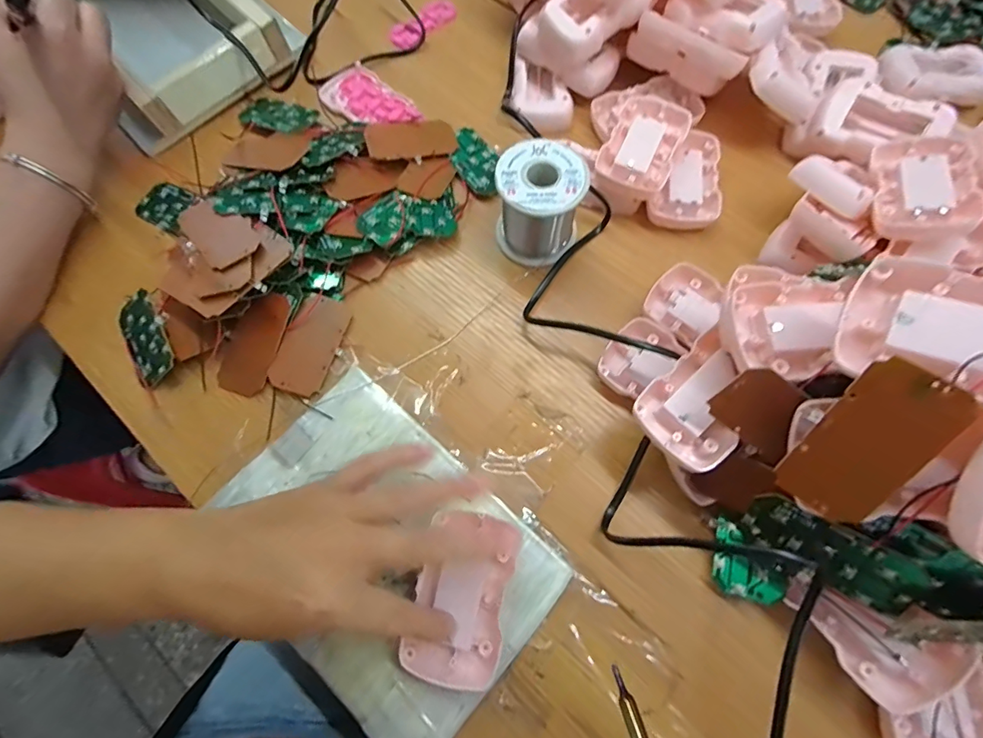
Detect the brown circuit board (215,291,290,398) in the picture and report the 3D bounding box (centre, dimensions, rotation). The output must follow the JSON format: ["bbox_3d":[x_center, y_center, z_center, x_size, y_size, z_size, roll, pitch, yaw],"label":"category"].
[{"bbox_3d":[-0.170,-0.019,0.330,0.036,0.004,0.073,16,82,7],"label":"brown circuit board"}]

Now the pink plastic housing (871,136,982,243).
[{"bbox_3d":[0.293,-0.124,0.314,0.055,0.019,0.090,7,61,31],"label":"pink plastic housing"}]

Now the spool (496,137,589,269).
[{"bbox_3d":[0.034,-0.119,0.335,0.060,0.061,0.064,11,72,6],"label":"spool"}]

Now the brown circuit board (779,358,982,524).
[{"bbox_3d":[0.159,0.033,0.195,0.037,0.074,0.004,38,34,25],"label":"brown circuit board"}]

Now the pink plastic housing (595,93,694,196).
[{"bbox_3d":[0.120,-0.176,0.364,0.053,0.022,0.085,25,74,10],"label":"pink plastic housing"}]

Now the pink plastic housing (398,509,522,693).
[{"bbox_3d":[-0.016,0.130,0.264,0.053,0.017,0.090,11,72,6],"label":"pink plastic housing"}]

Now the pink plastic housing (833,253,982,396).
[{"bbox_3d":[0.196,-0.011,0.187,0.087,0.020,0.053,21,85,25],"label":"pink plastic housing"}]

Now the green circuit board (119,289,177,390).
[{"bbox_3d":[-0.250,-0.023,0.334,0.038,0.005,0.070,-36,74,12],"label":"green circuit board"}]

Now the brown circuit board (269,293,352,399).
[{"bbox_3d":[-0.129,-0.018,0.331,0.038,0.004,0.074,18,71,1],"label":"brown circuit board"}]

